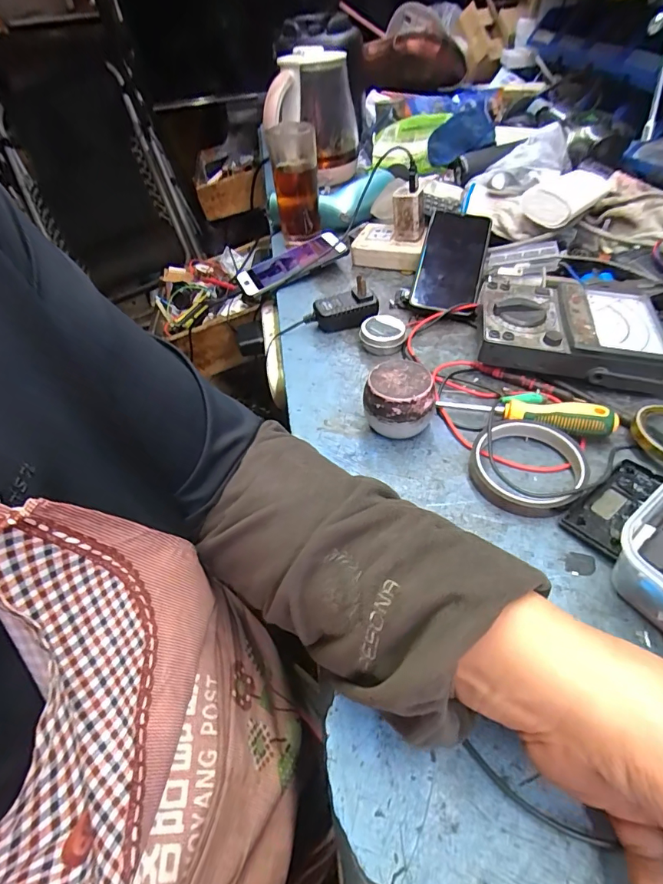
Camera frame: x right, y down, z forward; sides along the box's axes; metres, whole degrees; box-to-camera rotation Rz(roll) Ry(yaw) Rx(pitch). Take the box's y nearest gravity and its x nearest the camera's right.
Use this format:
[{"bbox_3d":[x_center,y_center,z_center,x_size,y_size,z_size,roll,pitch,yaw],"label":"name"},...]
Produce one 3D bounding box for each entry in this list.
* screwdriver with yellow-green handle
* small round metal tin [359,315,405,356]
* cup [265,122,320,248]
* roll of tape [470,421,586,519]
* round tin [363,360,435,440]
[{"bbox_3d":[0.169,-0.024,0.400,0.143,0.029,0.023,12,49,16],"label":"screwdriver with yellow-green handle"},{"bbox_3d":[0.056,-0.119,0.503,0.048,0.024,0.048,-3,47,3],"label":"small round metal tin"},{"bbox_3d":[-0.050,-0.367,0.656,0.062,0.145,0.079,-7,47,0],"label":"cup"},{"bbox_3d":[0.158,0.019,0.367,0.085,0.019,0.084,-3,47,3],"label":"roll of tape"},{"bbox_3d":[0.060,-0.035,0.406,0.060,0.055,0.055,3,48,9],"label":"round tin"}]

